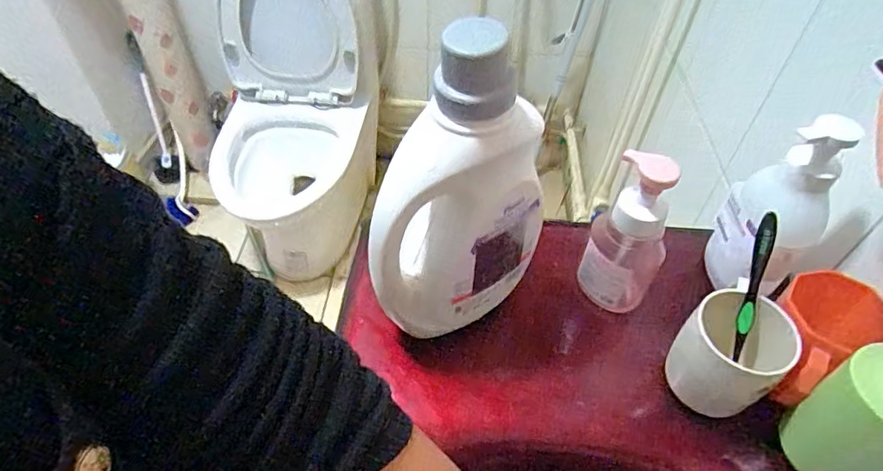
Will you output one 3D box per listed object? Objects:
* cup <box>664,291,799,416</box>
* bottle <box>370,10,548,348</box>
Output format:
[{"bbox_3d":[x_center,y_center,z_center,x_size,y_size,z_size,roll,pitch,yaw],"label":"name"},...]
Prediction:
[{"bbox_3d":[0.259,0.111,0.488,0.086,0.122,0.077,-35,58,-28],"label":"cup"},{"bbox_3d":[0.021,-0.033,0.456,0.160,0.288,0.077,-29,56,-24],"label":"bottle"}]

